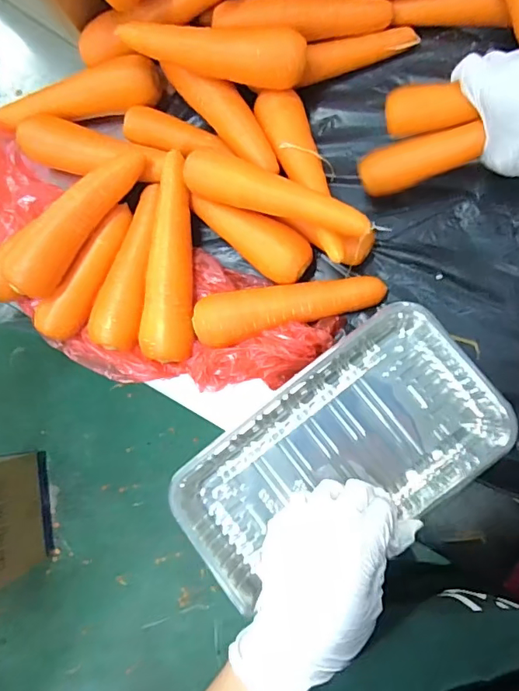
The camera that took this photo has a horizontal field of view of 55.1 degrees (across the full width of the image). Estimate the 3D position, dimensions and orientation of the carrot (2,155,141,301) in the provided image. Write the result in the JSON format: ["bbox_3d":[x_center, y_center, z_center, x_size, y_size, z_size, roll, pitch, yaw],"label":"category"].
[{"bbox_3d":[-0.177,-0.117,0.472,0.039,0.041,0.177,39,92,9],"label":"carrot"}]

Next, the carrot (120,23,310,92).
[{"bbox_3d":[-0.040,-0.264,0.452,0.165,0.042,0.043,5,87,9],"label":"carrot"}]

